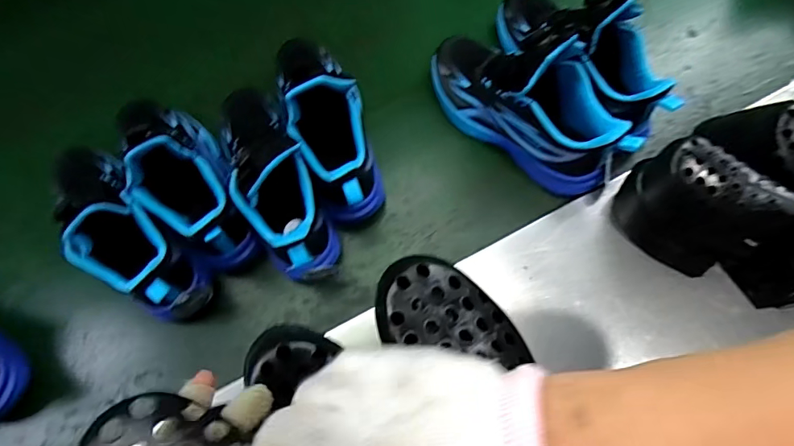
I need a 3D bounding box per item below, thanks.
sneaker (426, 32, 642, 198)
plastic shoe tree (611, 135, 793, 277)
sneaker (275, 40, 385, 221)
[{"bbox_3d":[0.147,-0.155,0.560,0.267,0.144,0.102,40,77,15],"label":"sneaker"},{"bbox_3d":[0.306,-0.016,0.501,0.063,0.144,0.126,-38,73,-10],"label":"plastic shoe tree"},{"bbox_3d":[-0.086,-0.136,0.569,0.085,0.145,0.263,-19,71,-4],"label":"sneaker"}]

